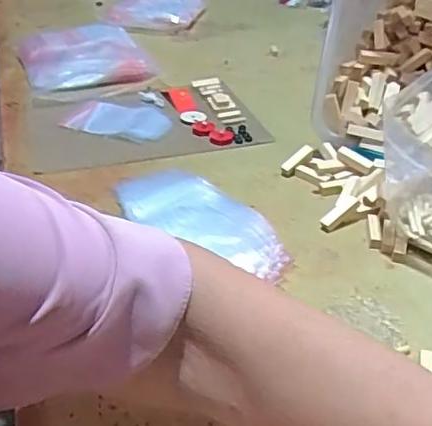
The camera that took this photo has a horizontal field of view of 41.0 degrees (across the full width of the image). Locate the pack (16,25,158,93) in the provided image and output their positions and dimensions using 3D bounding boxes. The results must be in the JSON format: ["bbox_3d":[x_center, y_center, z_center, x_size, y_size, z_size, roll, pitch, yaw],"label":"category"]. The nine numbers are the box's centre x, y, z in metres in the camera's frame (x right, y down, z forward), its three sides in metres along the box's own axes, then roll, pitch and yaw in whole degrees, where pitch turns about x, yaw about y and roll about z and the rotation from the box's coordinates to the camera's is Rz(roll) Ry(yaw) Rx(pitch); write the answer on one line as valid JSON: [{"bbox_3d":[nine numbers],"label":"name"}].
[{"bbox_3d":[-0.204,-0.238,0.892,0.181,0.042,0.212,-15,36,-20],"label":"pack"}]

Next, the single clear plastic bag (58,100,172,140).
[{"bbox_3d":[-0.128,-0.119,0.748,0.136,0.010,0.090,7,35,11],"label":"single clear plastic bag"}]

